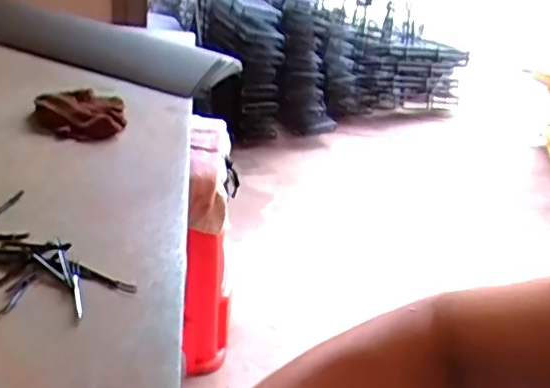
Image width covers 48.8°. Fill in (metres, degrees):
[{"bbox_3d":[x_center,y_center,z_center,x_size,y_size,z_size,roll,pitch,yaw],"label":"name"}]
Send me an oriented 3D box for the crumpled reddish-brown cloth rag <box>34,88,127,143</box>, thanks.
[{"bbox_3d":[-0.313,-0.128,0.979,0.141,0.039,0.121,-5,34,-19],"label":"crumpled reddish-brown cloth rag"}]

